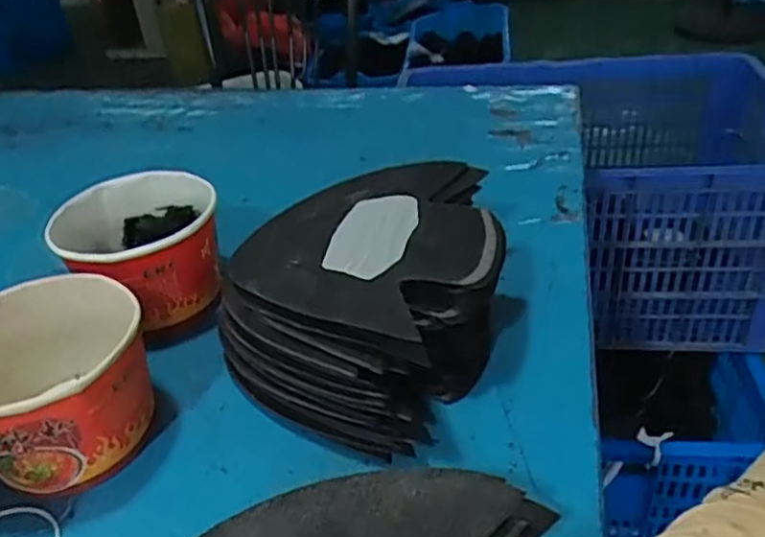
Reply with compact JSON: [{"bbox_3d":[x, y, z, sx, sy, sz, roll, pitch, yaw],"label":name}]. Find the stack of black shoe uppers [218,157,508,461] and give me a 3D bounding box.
[{"bbox_3d":[0.000,0.012,0.461,0.156,0.089,0.214,16,40,28],"label":"stack of black shoe uppers"}]

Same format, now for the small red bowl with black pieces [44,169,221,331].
[{"bbox_3d":[-0.181,-0.012,0.518,0.110,0.083,0.110,-4,34,3],"label":"small red bowl with black pieces"}]

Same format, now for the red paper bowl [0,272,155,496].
[{"bbox_3d":[-0.199,0.071,0.407,0.110,0.082,0.108,-4,34,3],"label":"red paper bowl"}]

